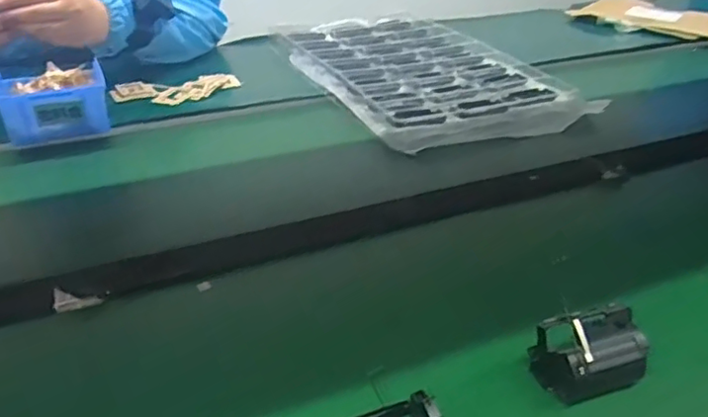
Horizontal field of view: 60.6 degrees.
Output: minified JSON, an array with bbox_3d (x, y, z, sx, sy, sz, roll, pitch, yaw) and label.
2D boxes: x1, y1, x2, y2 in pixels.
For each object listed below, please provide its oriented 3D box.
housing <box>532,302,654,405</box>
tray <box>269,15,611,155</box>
[{"bbox_3d":[0.163,0.104,0.415,0.069,0.054,0.048,-9,33,-18],"label":"housing"},{"bbox_3d":[0.085,-0.220,0.948,0.307,0.046,0.525,-13,34,-23],"label":"tray"}]

